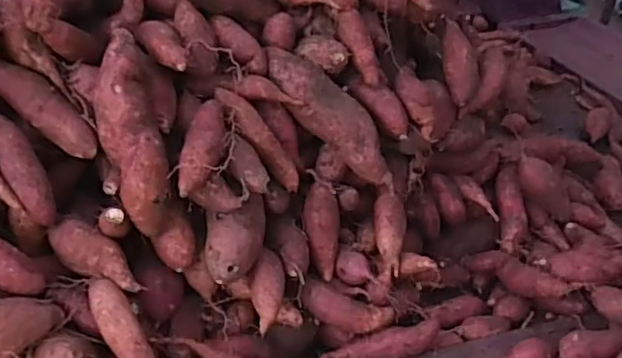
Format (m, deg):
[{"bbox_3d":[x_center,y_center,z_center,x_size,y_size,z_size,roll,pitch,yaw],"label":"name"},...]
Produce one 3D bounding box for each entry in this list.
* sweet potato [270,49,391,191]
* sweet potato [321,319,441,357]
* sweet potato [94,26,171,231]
[{"bbox_3d":[0.028,-0.090,0.829,0.242,0.070,0.059,48,42,0],"label":"sweet potato"},{"bbox_3d":[0.095,0.223,0.812,0.157,0.031,0.039,-16,34,6],"label":"sweet potato"},{"bbox_3d":[-0.204,-0.054,0.694,0.067,0.227,0.051,-10,-3,-23],"label":"sweet potato"}]

